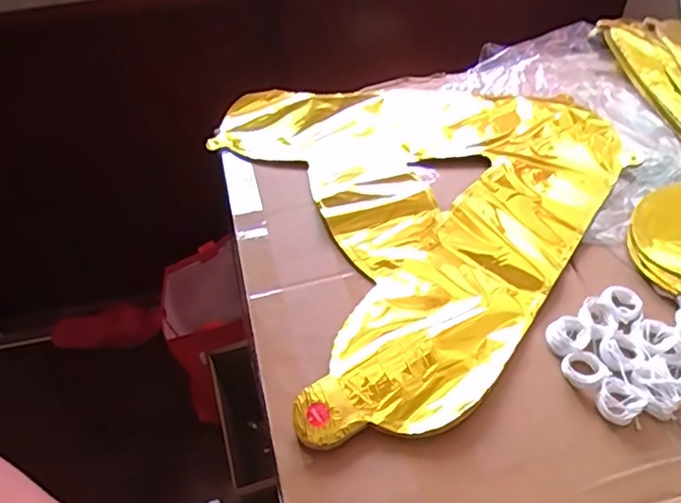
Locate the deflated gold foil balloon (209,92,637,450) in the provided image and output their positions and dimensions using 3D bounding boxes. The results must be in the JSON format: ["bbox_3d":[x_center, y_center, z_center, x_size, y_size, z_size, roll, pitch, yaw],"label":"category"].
[{"bbox_3d":[0.087,-0.052,0.499,0.334,0.013,0.374,-16,50,-10],"label":"deflated gold foil balloon"}]

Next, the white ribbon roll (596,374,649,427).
[{"bbox_3d":[0.176,0.095,0.368,0.027,0.011,0.026,-2,49,2],"label":"white ribbon roll"}]

